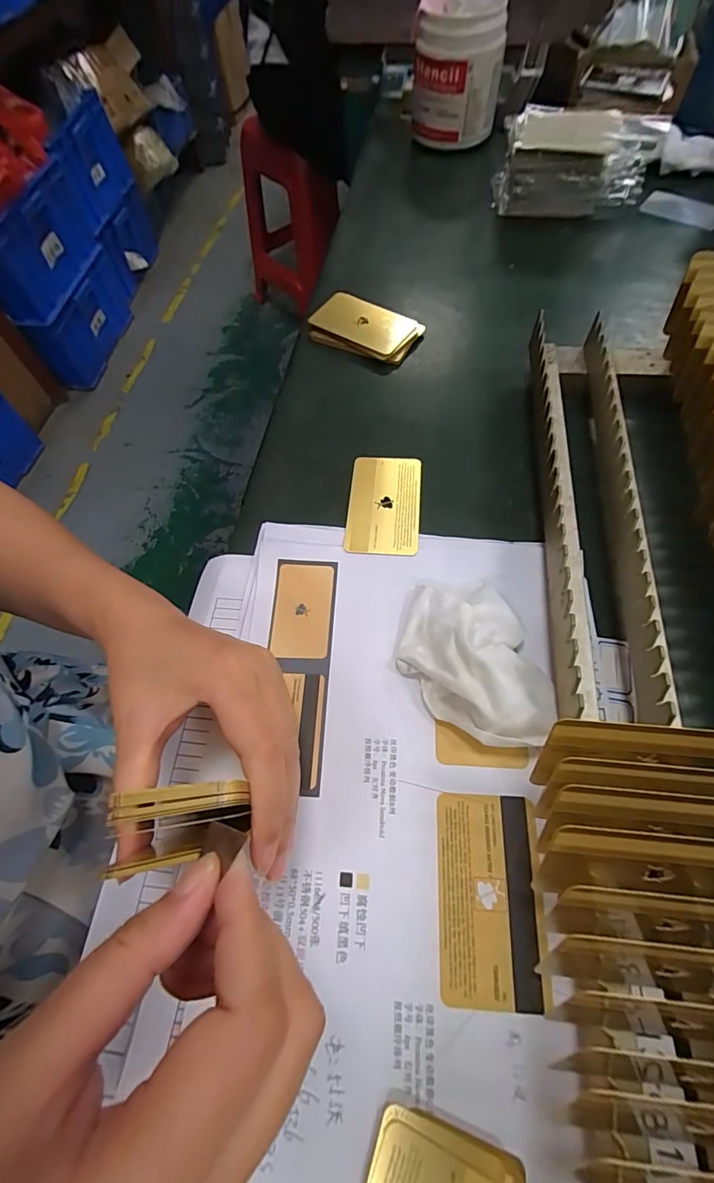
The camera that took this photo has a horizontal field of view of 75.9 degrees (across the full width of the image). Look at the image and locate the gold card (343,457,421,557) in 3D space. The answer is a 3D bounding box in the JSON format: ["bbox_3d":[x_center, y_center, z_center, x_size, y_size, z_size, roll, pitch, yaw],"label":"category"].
[{"bbox_3d":[0.019,-0.062,0.323,0.049,0.004,0.083,4,64,5],"label":"gold card"}]

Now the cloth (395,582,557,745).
[{"bbox_3d":[0.064,0.040,0.257,0.070,0.027,0.096,-15,64,-4],"label":"cloth"}]

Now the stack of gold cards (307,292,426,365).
[{"bbox_3d":[0.007,-0.232,0.407,0.092,0.018,0.052,27,68,16],"label":"stack of gold cards"}]

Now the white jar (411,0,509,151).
[{"bbox_3d":[0.113,-0.585,0.525,0.096,0.116,0.086,6,64,6],"label":"white jar"}]

